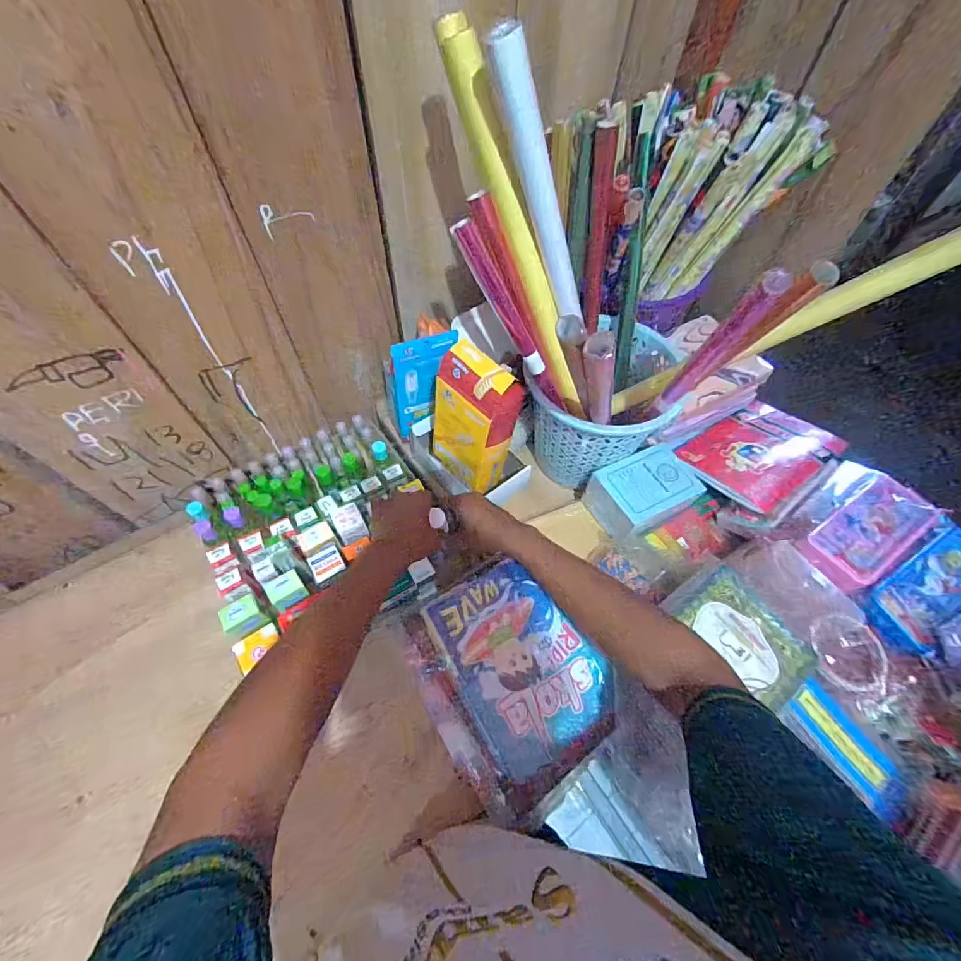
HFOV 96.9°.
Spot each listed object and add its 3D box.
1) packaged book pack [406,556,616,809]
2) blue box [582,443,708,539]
[{"bbox_3d":[0.030,0.227,0.512,0.192,0.035,0.236,-32,65,-19],"label":"packaged book pack"},{"bbox_3d":[0.273,0.018,0.698,0.170,0.079,0.110,-24,63,-15],"label":"blue box"}]

